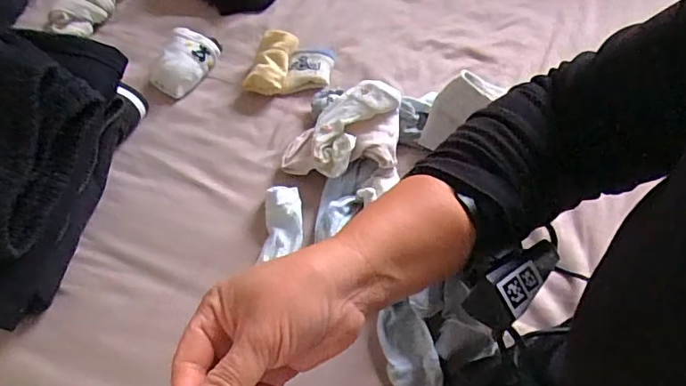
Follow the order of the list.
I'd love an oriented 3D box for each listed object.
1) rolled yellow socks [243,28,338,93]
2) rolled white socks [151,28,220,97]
[{"bbox_3d":[-0.064,-0.155,0.597,0.100,0.042,0.068,6,64,1],"label":"rolled yellow socks"},{"bbox_3d":[-0.191,-0.158,0.605,0.052,0.034,0.083,25,65,11],"label":"rolled white socks"}]

